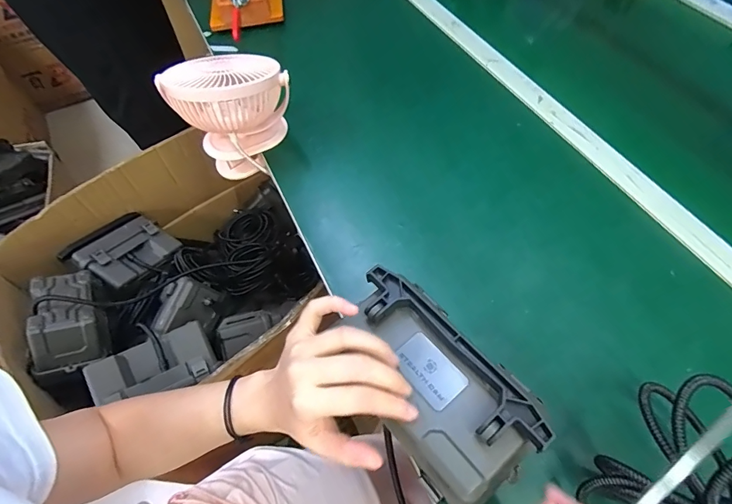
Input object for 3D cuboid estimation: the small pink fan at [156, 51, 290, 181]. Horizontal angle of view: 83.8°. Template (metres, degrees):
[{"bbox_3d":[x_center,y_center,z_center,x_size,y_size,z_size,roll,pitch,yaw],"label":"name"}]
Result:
[{"bbox_3d":[-0.185,-0.197,0.583,0.152,0.175,0.131,-28,59,-14],"label":"small pink fan"}]

